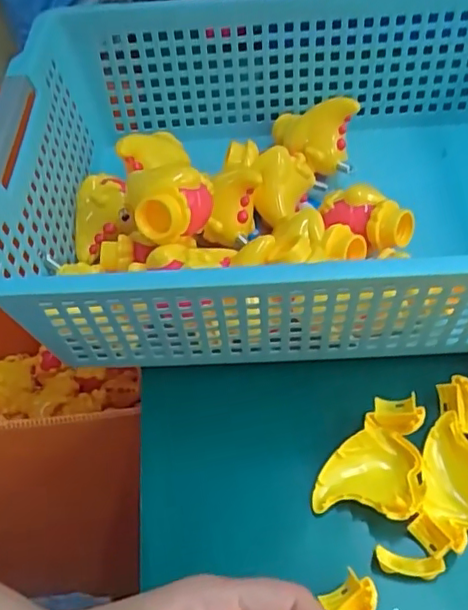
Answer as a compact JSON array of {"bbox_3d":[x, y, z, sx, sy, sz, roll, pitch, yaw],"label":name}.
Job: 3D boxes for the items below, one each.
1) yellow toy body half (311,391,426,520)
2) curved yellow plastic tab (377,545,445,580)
[{"bbox_3d":[0.076,0.080,0.332,0.053,0.027,0.067,10,55,11],"label":"yellow toy body half"},{"bbox_3d":[0.089,0.131,0.306,0.033,0.009,0.010,10,55,11],"label":"curved yellow plastic tab"}]

